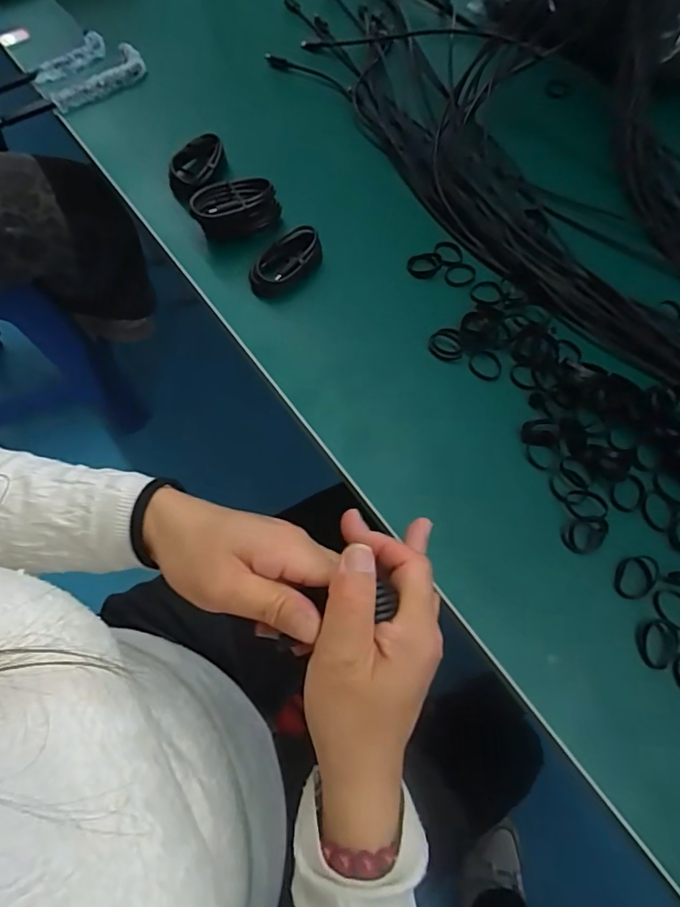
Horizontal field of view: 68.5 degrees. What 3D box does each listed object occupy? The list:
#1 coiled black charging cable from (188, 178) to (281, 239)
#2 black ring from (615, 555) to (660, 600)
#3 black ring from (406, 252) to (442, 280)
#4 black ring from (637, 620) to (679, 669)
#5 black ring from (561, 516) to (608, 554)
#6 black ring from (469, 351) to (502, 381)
[{"bbox_3d":[-0.094,-0.223,0.451,0.075,0.030,0.038,-18,67,-7],"label":"coiled black charging cable"},{"bbox_3d":[0.197,0.082,0.333,0.024,0.004,0.032,38,72,16],"label":"black ring"},{"bbox_3d":[0.077,-0.170,0.453,0.031,0.008,0.023,-10,67,-4],"label":"black ring"},{"bbox_3d":[0.202,0.121,0.319,0.024,0.004,0.030,19,68,9],"label":"black ring"},{"bbox_3d":[0.170,0.056,0.347,0.032,0.005,0.024,-33,70,-13],"label":"black ring"},{"bbox_3d":[0.119,-0.072,0.410,0.026,0.004,0.025,0,66,1],"label":"black ring"}]

